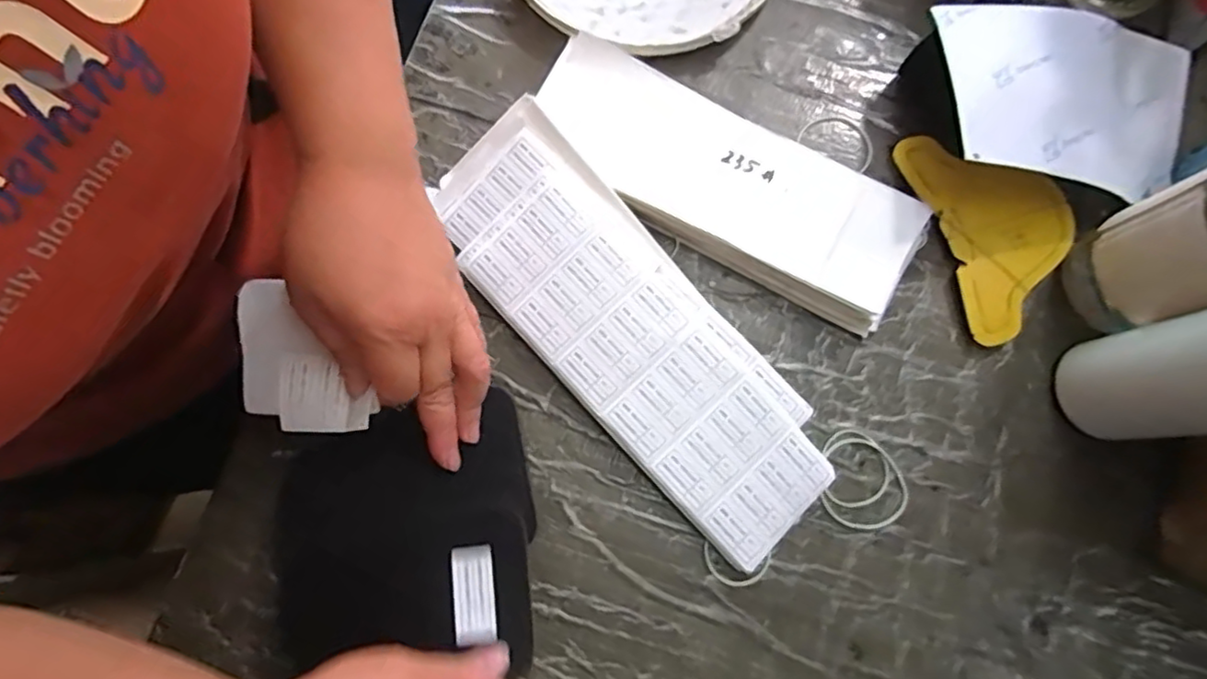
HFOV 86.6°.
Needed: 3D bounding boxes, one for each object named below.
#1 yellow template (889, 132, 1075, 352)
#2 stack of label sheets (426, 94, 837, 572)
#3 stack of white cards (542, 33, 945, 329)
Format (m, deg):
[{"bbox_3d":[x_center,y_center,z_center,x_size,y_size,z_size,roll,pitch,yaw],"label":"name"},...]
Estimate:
[{"bbox_3d":[0.261,-0.076,0.426,0.086,0.016,0.142,-18,79,-5],"label":"yellow template"},{"bbox_3d":[0.015,-0.006,0.401,0.102,0.029,0.303,-41,82,-9],"label":"stack of label sheets"},{"bbox_3d":[0.077,-0.104,0.423,0.256,0.028,0.088,30,79,5],"label":"stack of white cards"}]

